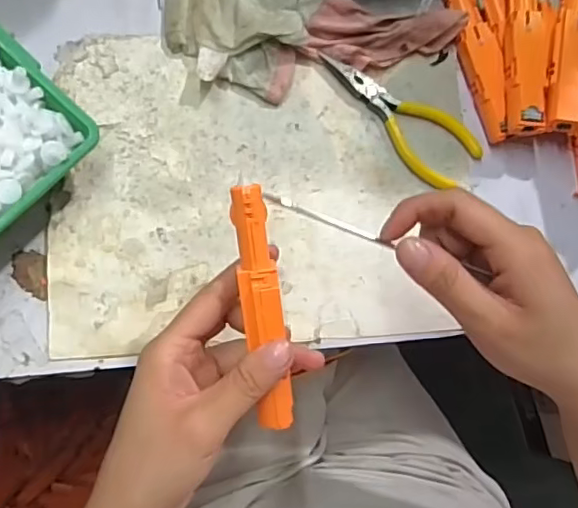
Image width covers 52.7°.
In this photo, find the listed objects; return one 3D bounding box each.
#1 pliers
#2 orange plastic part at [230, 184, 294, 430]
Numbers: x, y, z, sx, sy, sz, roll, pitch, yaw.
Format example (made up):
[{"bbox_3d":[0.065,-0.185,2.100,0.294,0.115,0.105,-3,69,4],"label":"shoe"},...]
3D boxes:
[{"bbox_3d":[0.075,-0.096,0.402,0.122,0.012,0.046,39,78,3],"label":"pliers"},{"bbox_3d":[-0.012,0.028,0.280,0.018,0.008,0.120,-9,101,-9],"label":"orange plastic part"}]

